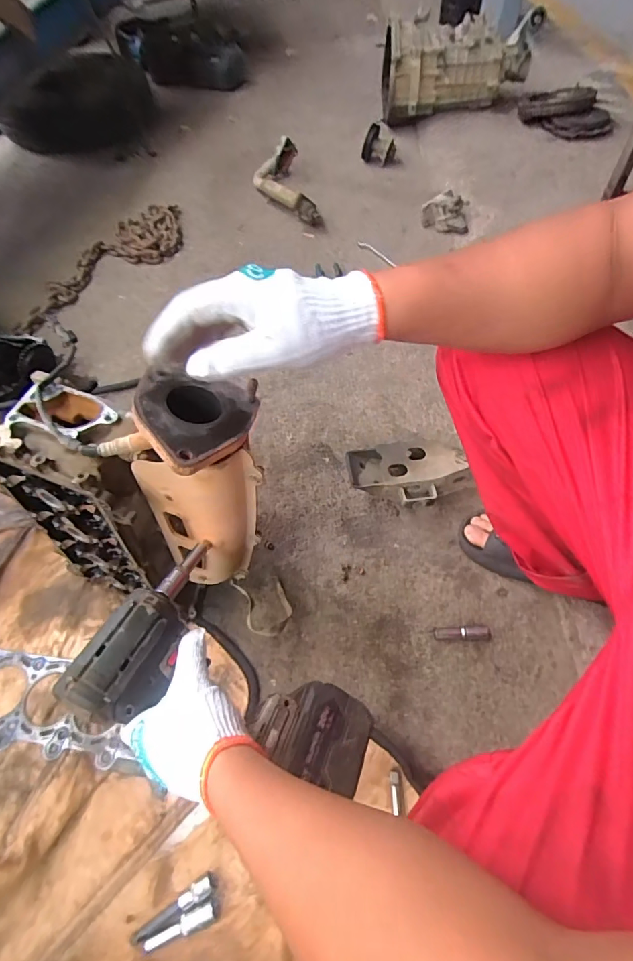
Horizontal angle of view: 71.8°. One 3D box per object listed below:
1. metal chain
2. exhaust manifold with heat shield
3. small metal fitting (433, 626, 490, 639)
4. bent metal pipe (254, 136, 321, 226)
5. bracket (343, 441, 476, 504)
[{"bbox_3d":[-0.579,-0.611,1.236,0.225,0.039,0.647,22,60,15],"label":"metal chain"},{"bbox_3d":[-0.131,0.046,0.510,0.119,0.337,0.097,1,52,-6],"label":"exhaust manifold with heat shield"},{"bbox_3d":[0.222,0.231,0.665,0.083,0.020,0.020,0,57,2],"label":"small metal fitting"},{"bbox_3d":[-0.109,-0.952,1.401,0.167,0.068,0.451,-10,57,-4],"label":"bent metal pipe"},{"bbox_3d":[0.168,-0.003,0.784,0.220,0.082,0.114,-1,57,1],"label":"bracket"}]

